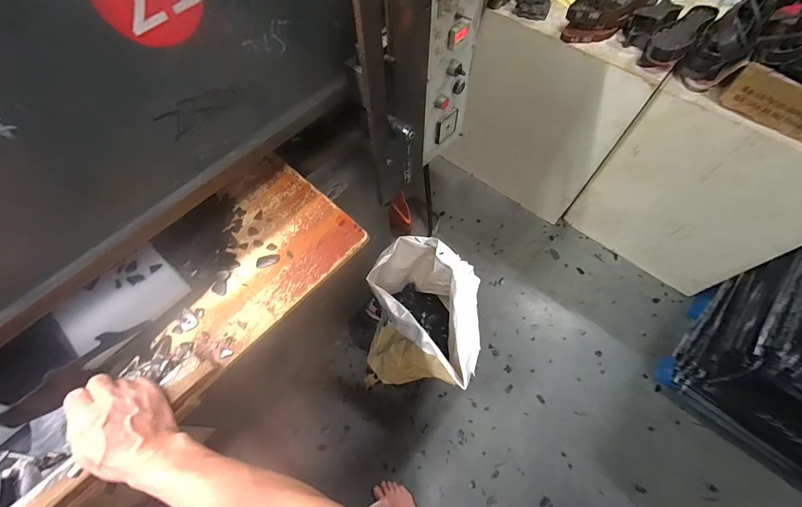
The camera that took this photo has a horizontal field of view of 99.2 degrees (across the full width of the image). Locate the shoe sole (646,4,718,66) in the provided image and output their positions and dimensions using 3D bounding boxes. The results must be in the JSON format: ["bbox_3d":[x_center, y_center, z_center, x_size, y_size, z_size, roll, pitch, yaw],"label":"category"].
[{"bbox_3d":[0.811,-0.639,0.984,0.097,0.047,0.279,38,67,24],"label":"shoe sole"}]

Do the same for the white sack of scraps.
[{"bbox_3d":[0.056,0.215,1.122,0.346,0.508,0.434,8,58,9],"label":"white sack of scraps"}]

